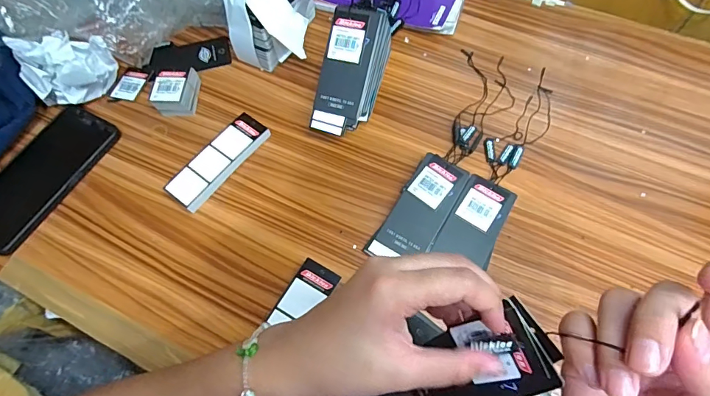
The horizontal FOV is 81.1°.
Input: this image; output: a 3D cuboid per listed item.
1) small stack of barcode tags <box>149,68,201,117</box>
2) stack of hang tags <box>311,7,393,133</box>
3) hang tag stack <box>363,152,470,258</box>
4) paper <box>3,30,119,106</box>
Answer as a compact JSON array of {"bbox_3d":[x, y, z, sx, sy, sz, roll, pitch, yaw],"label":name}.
[{"bbox_3d":[-0.207,-0.123,0.482,0.039,0.033,0.054,3,65,4],"label":"small stack of barcode tags"},{"bbox_3d":[-0.002,-0.136,0.452,0.058,0.091,0.133,16,66,9],"label":"stack of hang tags"},{"bbox_3d":[0.065,0.013,0.414,0.052,0.019,0.120,30,69,15],"label":"hang tag stack"},{"bbox_3d":[-0.320,-0.142,0.463,0.096,0.084,0.071,18,67,10],"label":"paper"}]

